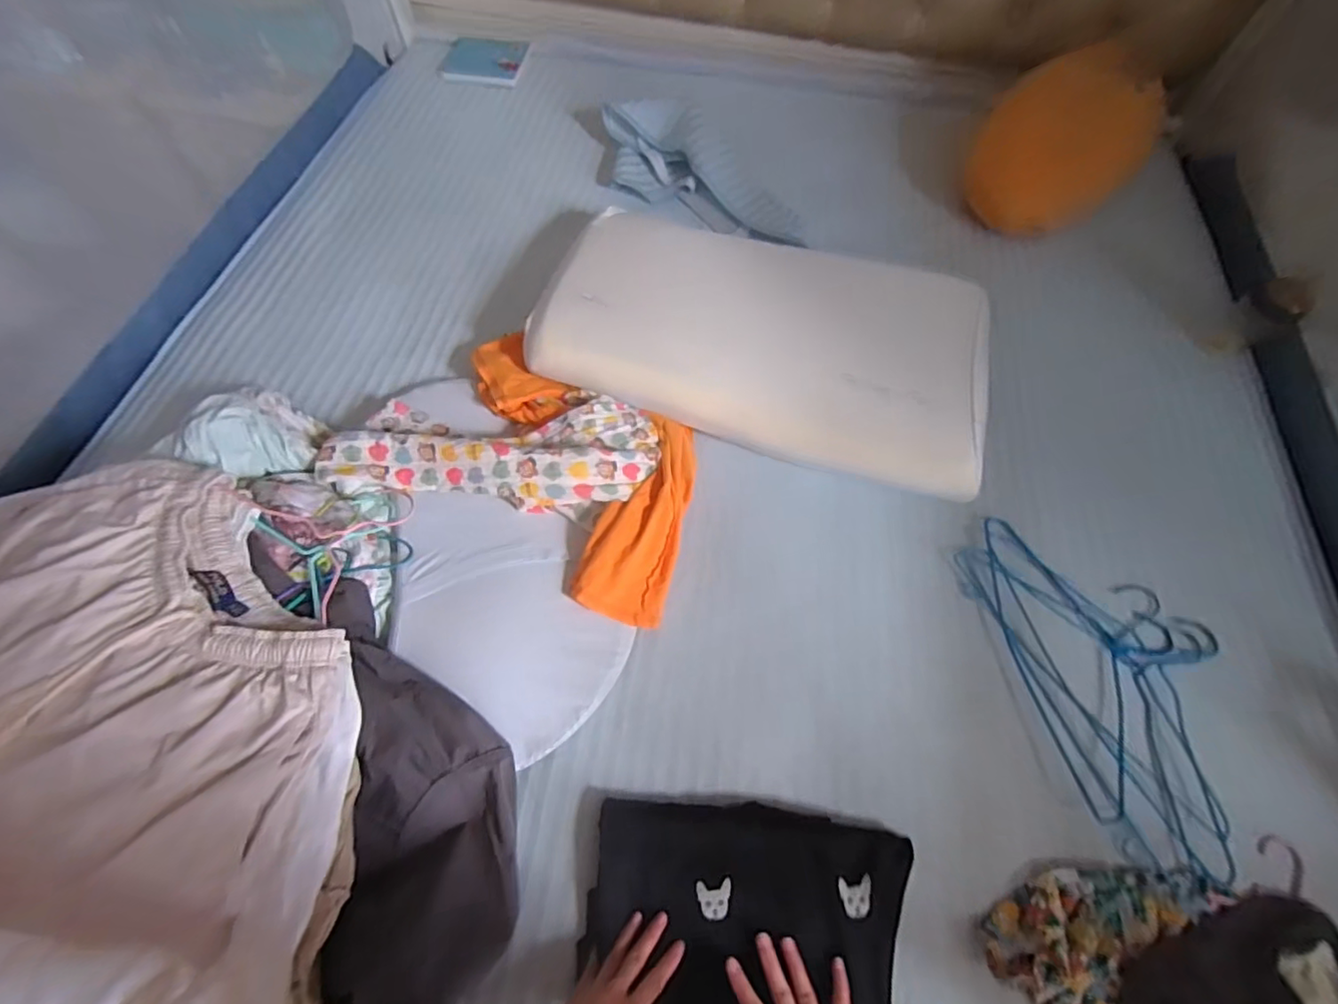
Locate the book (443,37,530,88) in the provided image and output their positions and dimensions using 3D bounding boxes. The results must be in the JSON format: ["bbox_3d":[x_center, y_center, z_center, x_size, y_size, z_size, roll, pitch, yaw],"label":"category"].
[{"bbox_3d":[-0.409,-0.994,1.269,0.170,0.007,0.168,8,66,3],"label":"book"}]

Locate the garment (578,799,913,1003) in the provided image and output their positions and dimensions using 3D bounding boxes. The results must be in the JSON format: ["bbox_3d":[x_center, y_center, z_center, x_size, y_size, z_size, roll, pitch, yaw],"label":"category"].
[{"bbox_3d":[0.079,0.435,0.564,0.322,0.039,0.222,4,66,2],"label":"garment"}]

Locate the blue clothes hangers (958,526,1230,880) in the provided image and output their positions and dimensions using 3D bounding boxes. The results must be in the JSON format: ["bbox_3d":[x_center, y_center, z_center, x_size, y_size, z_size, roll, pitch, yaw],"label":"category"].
[{"bbox_3d":[0.570,0.205,0.712,0.273,0.026,0.431,-15,64,-11],"label":"blue clothes hangers"}]

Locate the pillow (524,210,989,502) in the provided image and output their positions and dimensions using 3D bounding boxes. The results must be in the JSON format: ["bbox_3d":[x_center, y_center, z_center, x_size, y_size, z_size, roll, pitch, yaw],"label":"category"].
[{"bbox_3d":[0.152,-0.253,0.854,0.666,0.127,0.330,15,65,5],"label":"pillow"}]

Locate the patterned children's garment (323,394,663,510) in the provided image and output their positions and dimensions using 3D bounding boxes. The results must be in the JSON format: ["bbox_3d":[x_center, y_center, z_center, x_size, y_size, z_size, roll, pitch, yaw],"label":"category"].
[{"bbox_3d":[-0.231,-0.073,0.754,0.429,0.060,0.162,1,62,-3],"label":"patterned children's garment"}]

